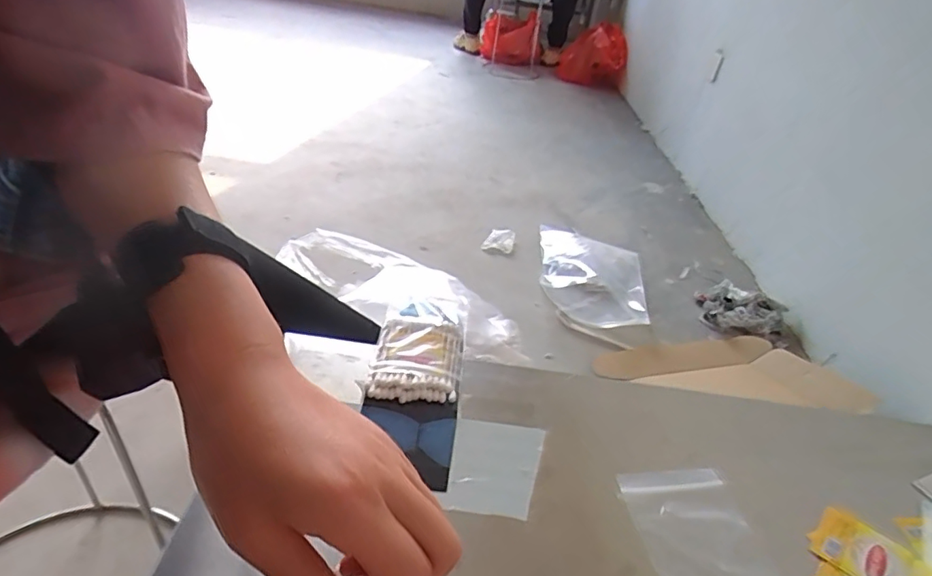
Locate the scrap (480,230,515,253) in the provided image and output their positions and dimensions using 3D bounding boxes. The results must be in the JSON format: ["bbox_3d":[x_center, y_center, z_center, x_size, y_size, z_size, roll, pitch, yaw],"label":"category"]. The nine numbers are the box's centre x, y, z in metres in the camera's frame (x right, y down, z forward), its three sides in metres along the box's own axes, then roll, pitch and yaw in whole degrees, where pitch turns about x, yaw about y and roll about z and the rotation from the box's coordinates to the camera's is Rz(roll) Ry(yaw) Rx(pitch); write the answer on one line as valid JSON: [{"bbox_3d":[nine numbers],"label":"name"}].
[{"bbox_3d":[0.090,-0.137,1.467,0.085,0.024,0.083,8,34,0],"label":"scrap"}]

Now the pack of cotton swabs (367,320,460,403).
[{"bbox_3d":[-0.036,0.052,0.382,0.060,0.011,0.077,6,34,-3],"label":"pack of cotton swabs"}]

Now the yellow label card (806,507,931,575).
[{"bbox_3d":[0.225,0.151,0.297,0.043,0.004,0.051,-22,44,-36],"label":"yellow label card"}]

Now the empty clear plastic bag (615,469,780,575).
[{"bbox_3d":[0.132,0.142,0.287,0.067,0.005,0.095,-3,36,-15],"label":"empty clear plastic bag"}]

